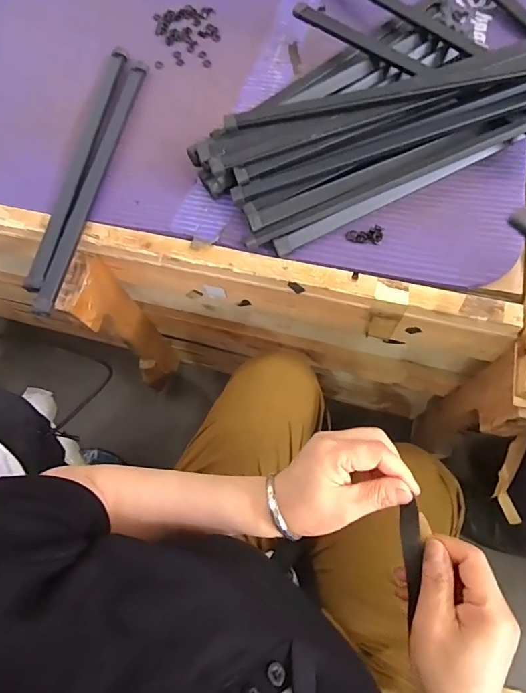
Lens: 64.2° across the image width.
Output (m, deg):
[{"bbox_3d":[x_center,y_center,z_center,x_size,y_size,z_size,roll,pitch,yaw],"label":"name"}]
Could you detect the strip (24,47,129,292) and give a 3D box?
[{"bbox_3d":[-0.256,-0.278,0.602,0.027,0.013,0.444,5,71,6],"label":"strip"}]

